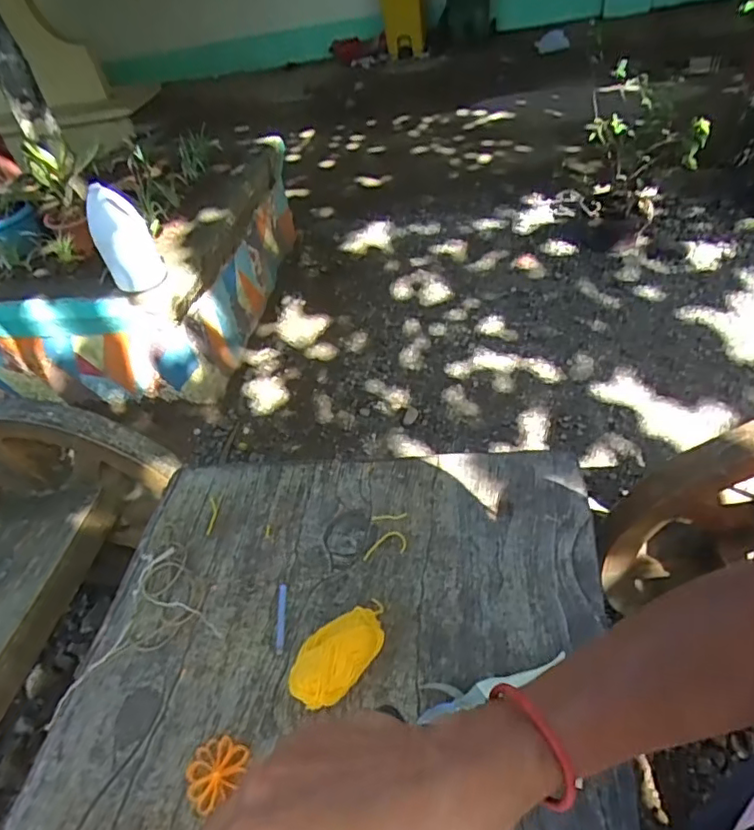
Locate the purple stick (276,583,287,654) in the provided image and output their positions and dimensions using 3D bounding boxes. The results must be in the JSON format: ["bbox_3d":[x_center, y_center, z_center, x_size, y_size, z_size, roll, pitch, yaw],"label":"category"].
[{"bbox_3d":[-0.115,0.243,0.694,0.010,0.004,0.089,-9,43,3],"label":"purple stick"}]

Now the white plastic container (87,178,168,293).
[{"bbox_3d":[-0.714,-0.503,1.633,0.158,0.289,0.120,-26,45,-15],"label":"white plastic container"}]

